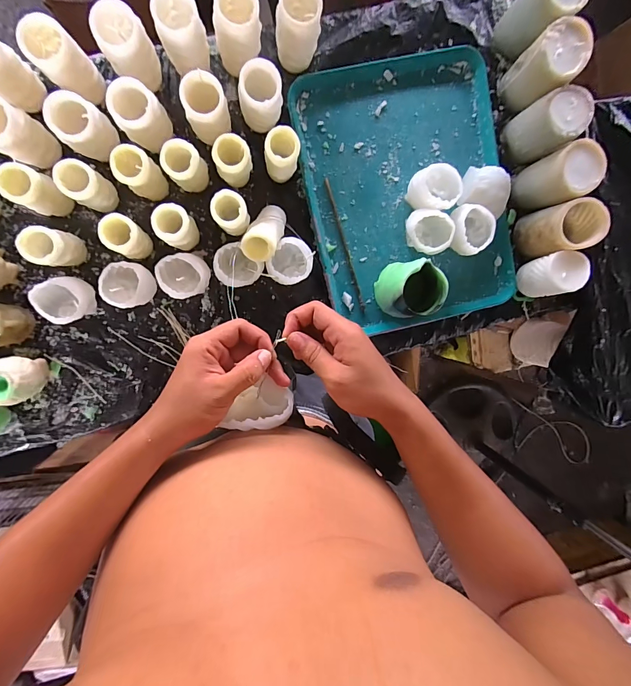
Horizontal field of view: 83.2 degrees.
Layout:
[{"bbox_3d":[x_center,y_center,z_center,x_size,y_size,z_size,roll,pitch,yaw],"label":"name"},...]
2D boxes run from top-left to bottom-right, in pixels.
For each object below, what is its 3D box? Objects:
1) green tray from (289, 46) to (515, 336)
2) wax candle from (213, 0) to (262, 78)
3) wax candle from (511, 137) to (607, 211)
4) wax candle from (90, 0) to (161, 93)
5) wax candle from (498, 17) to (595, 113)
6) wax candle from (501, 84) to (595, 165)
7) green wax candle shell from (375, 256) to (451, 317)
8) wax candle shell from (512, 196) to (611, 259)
[{"bbox_3d":[0.163,-0.256,0.625,0.338,0.034,0.441,-13,98,-5],"label":"green tray"},{"bbox_3d":[-0.111,-0.449,0.514,0.062,0.094,0.066,-1,97,-7],"label":"wax candle"},{"bbox_3d":[0.409,-0.281,0.609,0.069,0.123,0.079,-24,99,-4],"label":"wax candle"},{"bbox_3d":[-0.265,-0.419,0.511,0.065,0.100,0.064,-1,97,-7],"label":"wax candle"},{"bbox_3d":[0.368,-0.447,0.581,0.084,0.107,0.081,-1,97,-7],"label":"wax candle"},{"bbox_3d":[0.386,-0.363,0.601,0.077,0.108,0.079,-1,97,-7],"label":"wax candle"},{"bbox_3d":[0.158,-0.088,0.589,0.085,0.095,0.089,-1,97,-7],"label":"green wax candle shell"},{"bbox_3d":[0.419,-0.197,0.616,0.086,0.106,0.078,-15,99,-5],"label":"wax candle shell"}]

